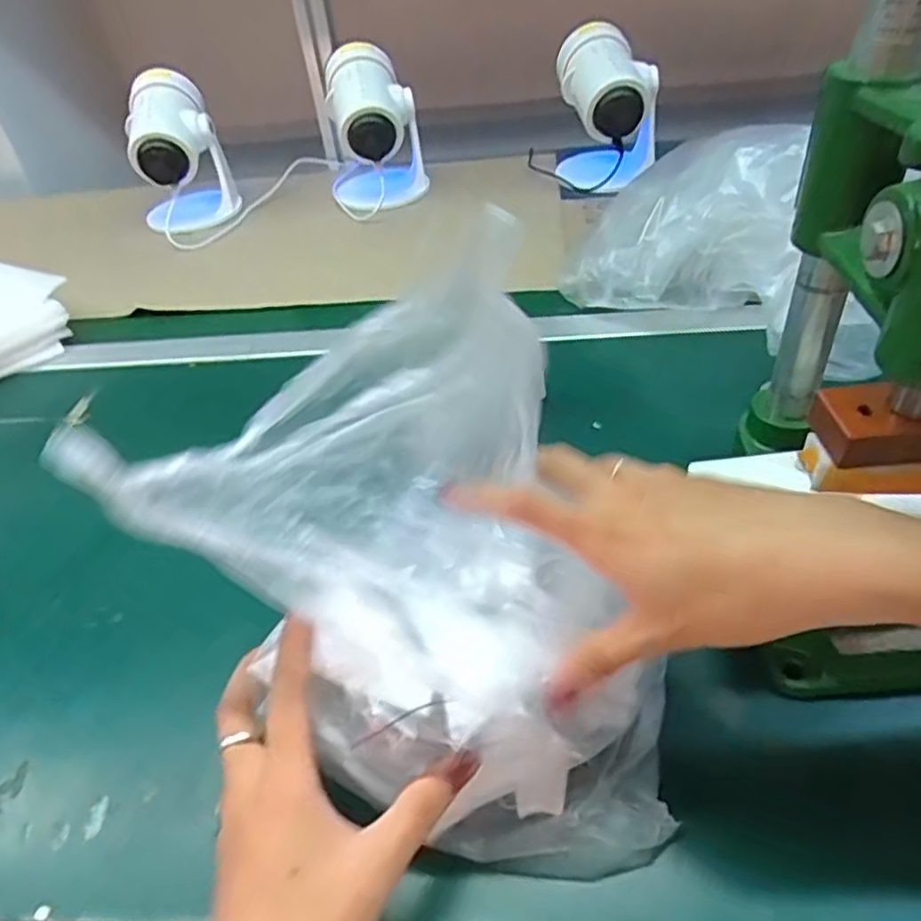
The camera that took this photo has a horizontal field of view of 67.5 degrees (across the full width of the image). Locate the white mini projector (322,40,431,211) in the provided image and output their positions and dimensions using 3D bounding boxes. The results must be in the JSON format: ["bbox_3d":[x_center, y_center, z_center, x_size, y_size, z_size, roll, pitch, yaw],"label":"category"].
[{"bbox_3d":[-0.112,-0.412,0.852,0.109,0.151,0.138,-12,43,-5],"label":"white mini projector"}]

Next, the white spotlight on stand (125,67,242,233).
[{"bbox_3d":[-0.352,-0.378,0.850,0.108,0.158,0.103,-22,44,-15],"label":"white spotlight on stand"}]

